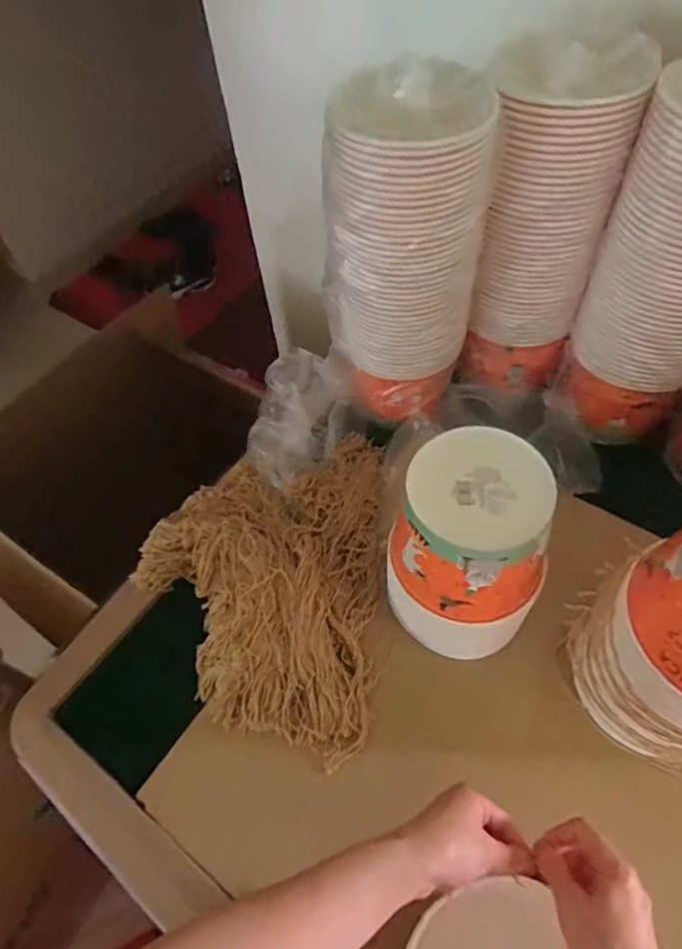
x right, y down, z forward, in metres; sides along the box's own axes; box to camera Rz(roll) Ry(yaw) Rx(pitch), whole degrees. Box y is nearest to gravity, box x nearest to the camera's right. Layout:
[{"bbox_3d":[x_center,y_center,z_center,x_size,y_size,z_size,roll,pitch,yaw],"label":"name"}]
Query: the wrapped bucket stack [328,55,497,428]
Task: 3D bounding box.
[{"bbox_3d":[0.078,-0.238,0.668,0.137,0.376,0.154,38,67,25],"label":"wrapped bucket stack"}]

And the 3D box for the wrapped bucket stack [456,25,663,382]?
[{"bbox_3d":[0.235,-0.276,0.688,0.135,0.384,0.152,14,59,13],"label":"wrapped bucket stack"}]

